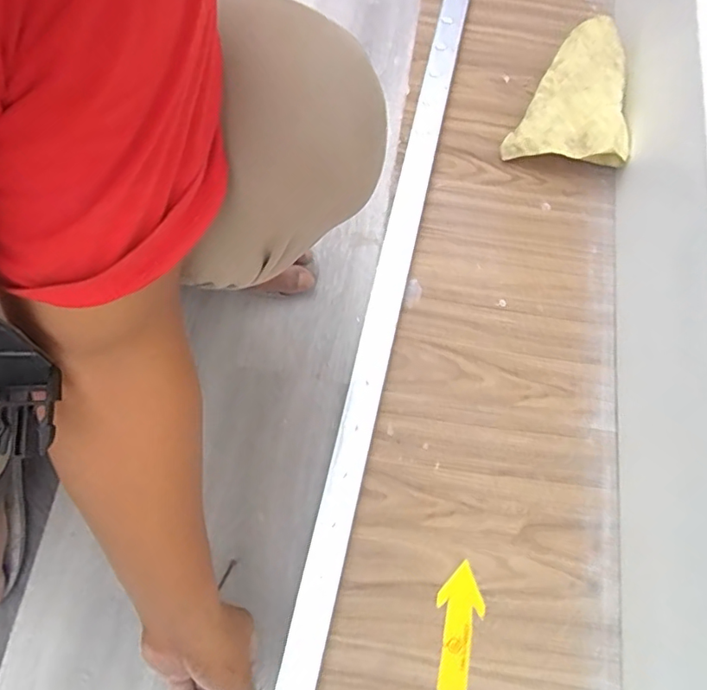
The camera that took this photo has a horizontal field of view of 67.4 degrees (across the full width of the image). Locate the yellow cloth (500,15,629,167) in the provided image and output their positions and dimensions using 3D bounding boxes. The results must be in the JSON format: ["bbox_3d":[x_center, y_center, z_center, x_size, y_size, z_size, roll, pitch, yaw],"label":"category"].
[{"bbox_3d":[0.290,-0.340,0.709,0.146,0.038,0.191,7,79,20],"label":"yellow cloth"}]

